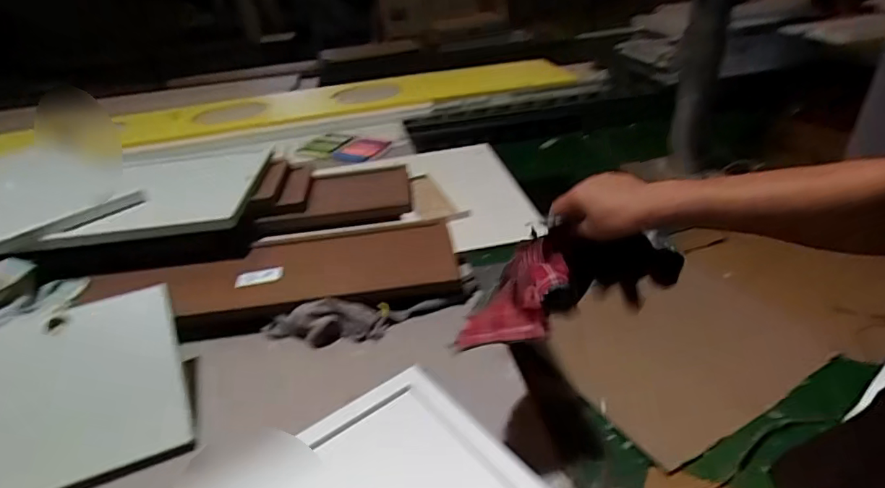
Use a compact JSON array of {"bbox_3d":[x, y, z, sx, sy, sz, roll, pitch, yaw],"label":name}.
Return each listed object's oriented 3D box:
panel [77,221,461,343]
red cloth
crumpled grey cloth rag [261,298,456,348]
[{"bbox_3d":[-0.311,0.064,0.987,0.686,0.060,0.233,-6,36,-10],"label":"panel"},{"bbox_3d":[0.079,0.061,0.582,0.096,0.070,0.137,18,38,33],"label":"red cloth"},{"bbox_3d":[-0.148,0.127,0.899,0.335,0.059,0.065,-7,31,-4],"label":"crumpled grey cloth rag"}]

